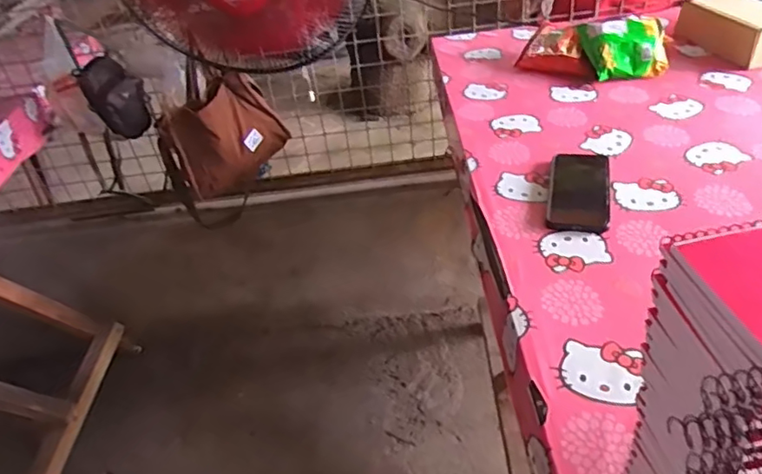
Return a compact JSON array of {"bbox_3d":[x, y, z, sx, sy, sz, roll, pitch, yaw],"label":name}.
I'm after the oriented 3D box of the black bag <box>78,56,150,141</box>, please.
[{"bbox_3d":[-0.585,-0.297,1.276,0.108,0.206,0.085,-9,61,-2],"label":"black bag"}]

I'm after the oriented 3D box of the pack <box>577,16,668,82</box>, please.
[{"bbox_3d":[0.435,-0.336,1.013,0.141,0.037,0.119,-5,78,7],"label":"pack"}]

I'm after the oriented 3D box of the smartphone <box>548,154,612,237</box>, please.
[{"bbox_3d":[0.265,-0.063,0.759,0.075,0.015,0.170,6,40,16],"label":"smartphone"}]

